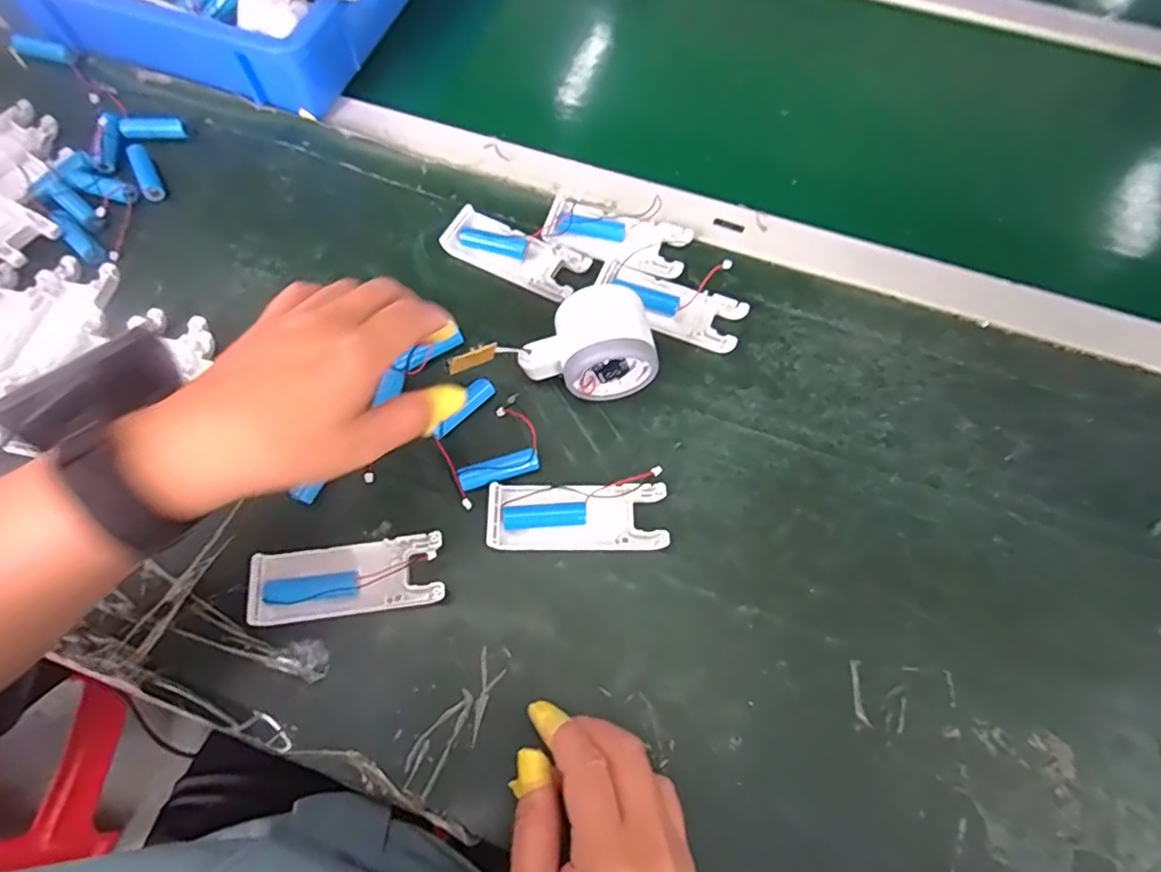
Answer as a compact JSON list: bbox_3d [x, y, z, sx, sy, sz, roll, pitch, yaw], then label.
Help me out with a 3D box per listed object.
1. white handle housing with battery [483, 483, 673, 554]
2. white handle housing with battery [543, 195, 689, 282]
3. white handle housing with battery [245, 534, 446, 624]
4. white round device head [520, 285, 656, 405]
[{"bbox_3d":[-0.002,0.049,0.373,0.105,0.014,0.040,2,67,-1],"label":"white handle housing with battery"},{"bbox_3d":[0.027,-0.148,0.455,0.102,0.014,0.041,16,67,6],"label":"white handle housing with battery"},{"bbox_3d":[-0.132,0.081,0.352,0.104,0.017,0.039,-7,67,-4],"label":"white handle housing with battery"},{"bbox_3d":[0.003,-0.057,0.395,0.081,0.059,0.053,-8,67,-5],"label":"white round device head"}]

